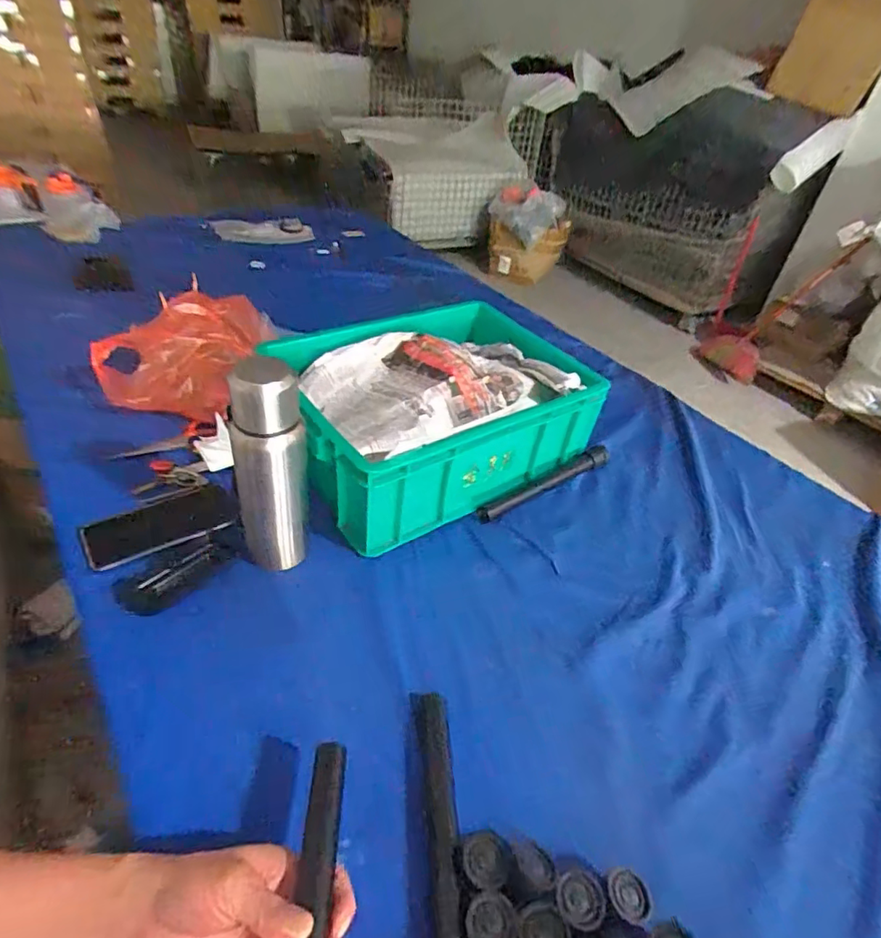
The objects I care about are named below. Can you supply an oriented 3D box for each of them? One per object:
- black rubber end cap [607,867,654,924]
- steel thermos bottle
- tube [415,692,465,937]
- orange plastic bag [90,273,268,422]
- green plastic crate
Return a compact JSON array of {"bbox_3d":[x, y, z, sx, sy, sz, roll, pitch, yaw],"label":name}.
[{"bbox_3d":[0.138,0.324,0.406,0.029,0.031,0.032,-1,40,-11],"label":"black rubber end cap"},{"bbox_3d":[-0.180,-0.007,0.574,0.071,0.243,0.082,-6,42,-17],"label":"steel thermos bottle"},{"bbox_3d":[0.002,0.286,0.429,0.026,0.016,0.216,0,40,-9],"label":"tube"},{"bbox_3d":[-0.387,-0.179,0.827,0.193,0.127,0.190,11,40,3],"label":"orange plastic bag"},{"bbox_3d":[-0.017,-0.092,0.771,0.393,0.141,0.297,-20,47,-30],"label":"green plastic crate"}]

